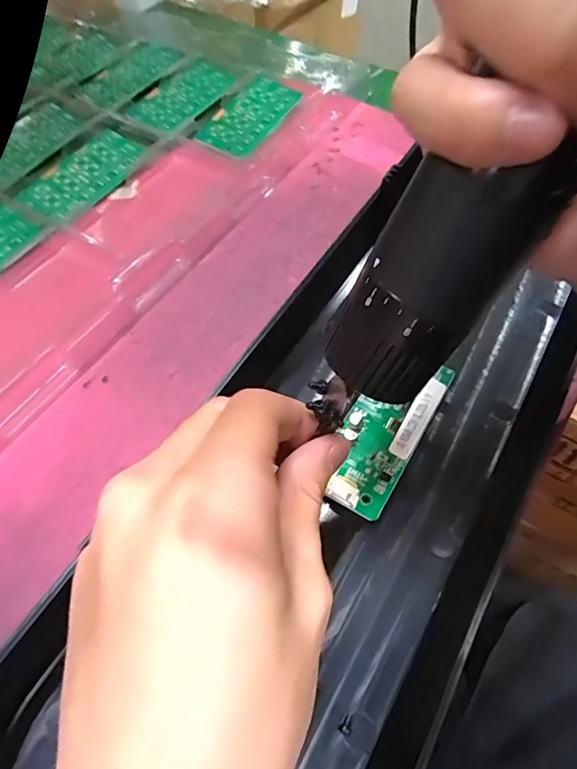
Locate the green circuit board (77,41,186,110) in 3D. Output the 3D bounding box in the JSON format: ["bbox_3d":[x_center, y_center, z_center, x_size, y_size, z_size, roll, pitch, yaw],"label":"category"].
[{"bbox_3d":[-0.143,-0.282,0.438,0.049,0.012,0.095,28,62,16],"label":"green circuit board"}]

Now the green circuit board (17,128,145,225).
[{"bbox_3d":[-0.153,-0.158,0.362,0.046,0.004,0.094,34,69,9],"label":"green circuit board"}]

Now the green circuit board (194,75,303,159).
[{"bbox_3d":[-0.033,-0.221,0.395,0.054,0.004,0.092,26,67,12],"label":"green circuit board"}]

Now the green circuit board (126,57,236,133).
[{"bbox_3d":[-0.092,-0.251,0.417,0.053,0.007,0.096,27,62,16],"label":"green circuit board"}]

